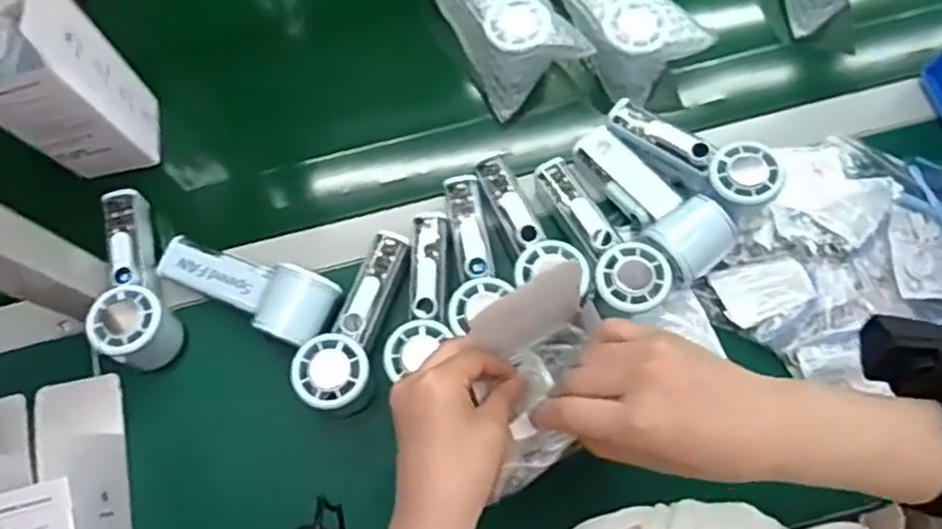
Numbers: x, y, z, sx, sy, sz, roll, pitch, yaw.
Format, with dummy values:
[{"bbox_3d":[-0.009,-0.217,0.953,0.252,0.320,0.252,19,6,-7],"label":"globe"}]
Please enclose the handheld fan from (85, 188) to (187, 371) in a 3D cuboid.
[{"bbox_3d":[-0.291,0.008,0.620,0.053,0.061,0.153,-18,74,-3],"label":"handheld fan"}]

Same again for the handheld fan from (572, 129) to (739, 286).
[{"bbox_3d":[0.151,-0.056,0.624,0.062,0.044,0.151,-33,59,-7],"label":"handheld fan"}]

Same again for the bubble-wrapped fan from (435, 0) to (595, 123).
[{"bbox_3d":[0.015,-0.248,0.675,0.086,0.066,0.196,-31,75,-7],"label":"bubble-wrapped fan"}]

